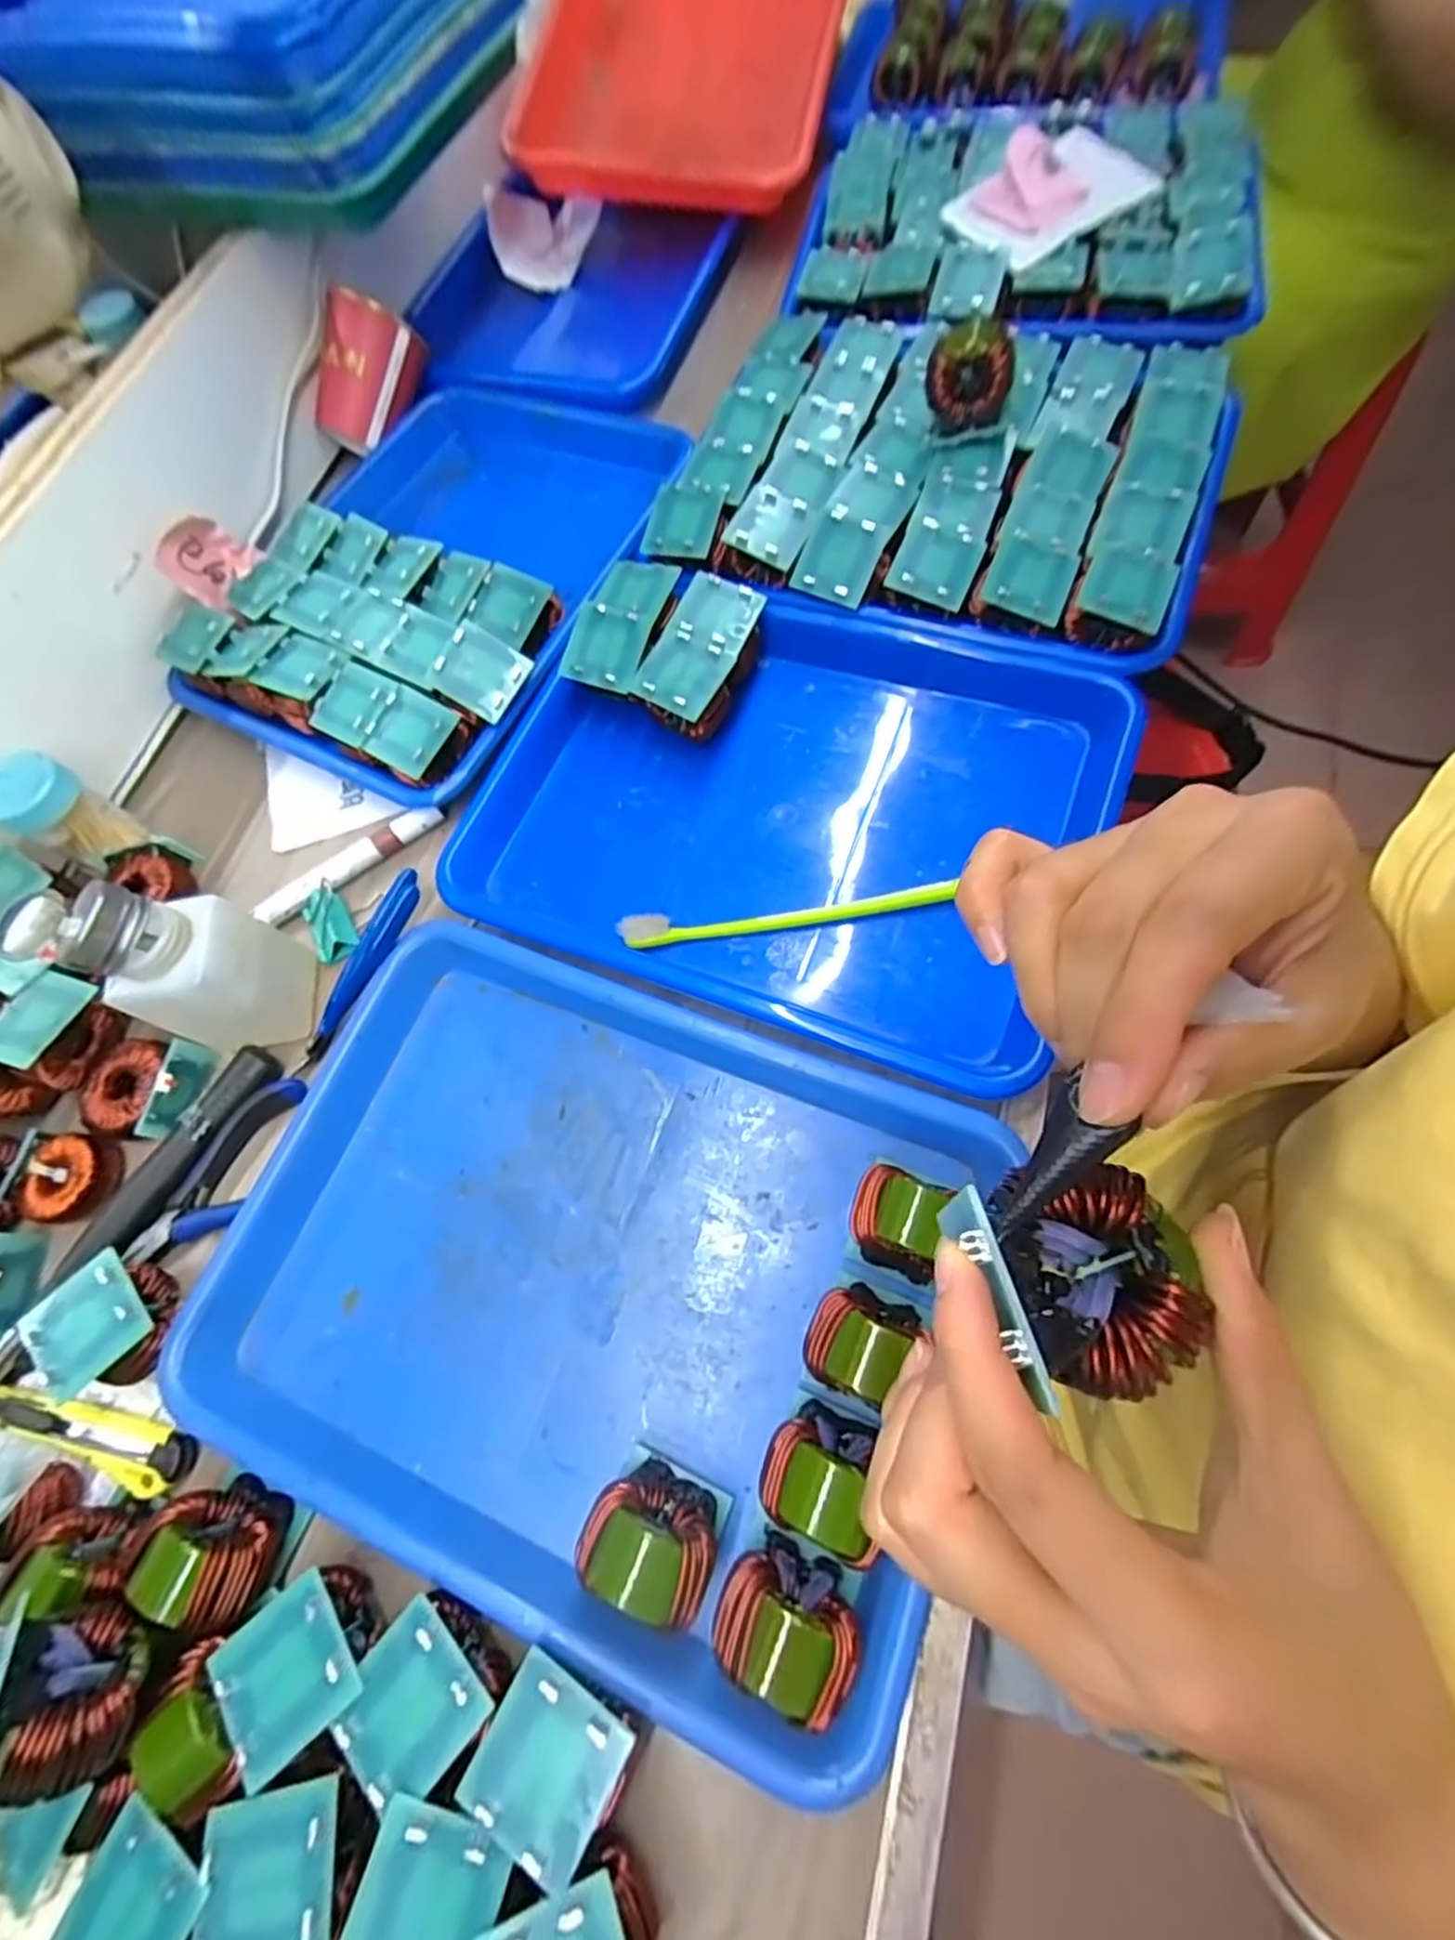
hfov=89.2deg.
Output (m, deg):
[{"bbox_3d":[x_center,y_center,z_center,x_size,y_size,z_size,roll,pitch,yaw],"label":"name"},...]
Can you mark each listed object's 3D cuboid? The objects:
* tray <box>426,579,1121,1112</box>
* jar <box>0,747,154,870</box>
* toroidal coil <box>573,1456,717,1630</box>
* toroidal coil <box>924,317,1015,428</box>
[{"bbox_3d":[0.028,-0.092,0.410,0.329,0.039,0.251,20,72,14],"label":"tray"},{"bbox_3d":[-0.392,-0.092,0.435,0.043,0.065,0.044,10,70,11],"label":"jar"},{"bbox_3d":[-0.028,0.214,0.280,0.048,0.047,0.035,16,71,13],"label":"toroidal coil"},{"bbox_3d":[0.138,-0.339,0.420,0.046,0.048,0.015,1,68,8],"label":"toroidal coil"}]

